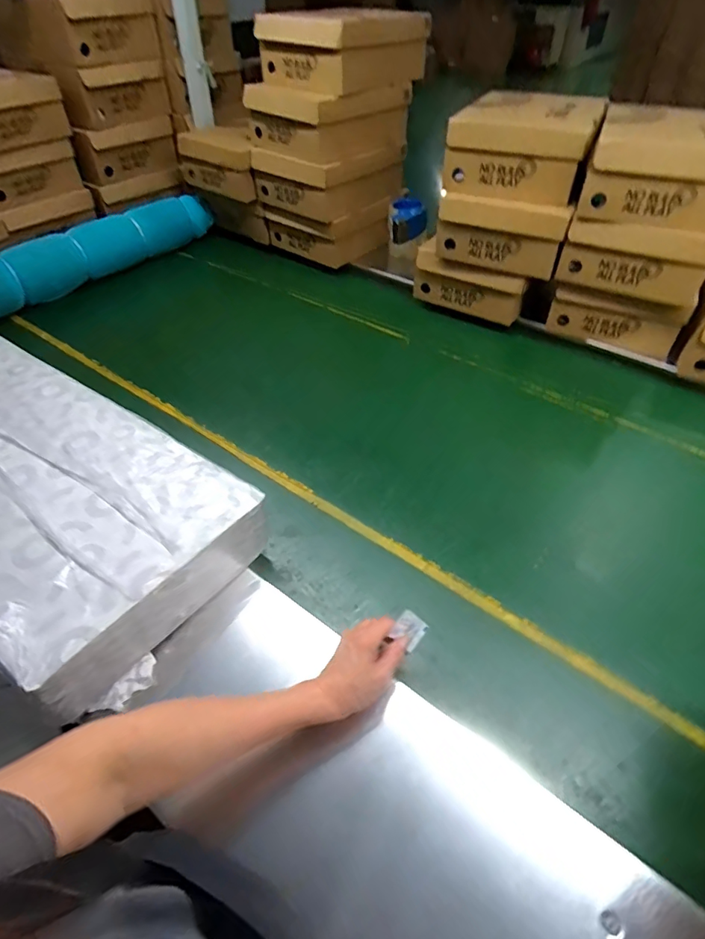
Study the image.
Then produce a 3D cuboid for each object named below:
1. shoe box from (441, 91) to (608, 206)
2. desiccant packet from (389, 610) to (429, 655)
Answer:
[{"bbox_3d":[0.329,-0.629,0.958,0.244,0.118,0.235,18,45,15],"label":"shoe box"},{"bbox_3d":[0.062,0.175,0.544,0.033,0.042,0.004,-50,26,-14],"label":"desiccant packet"}]

